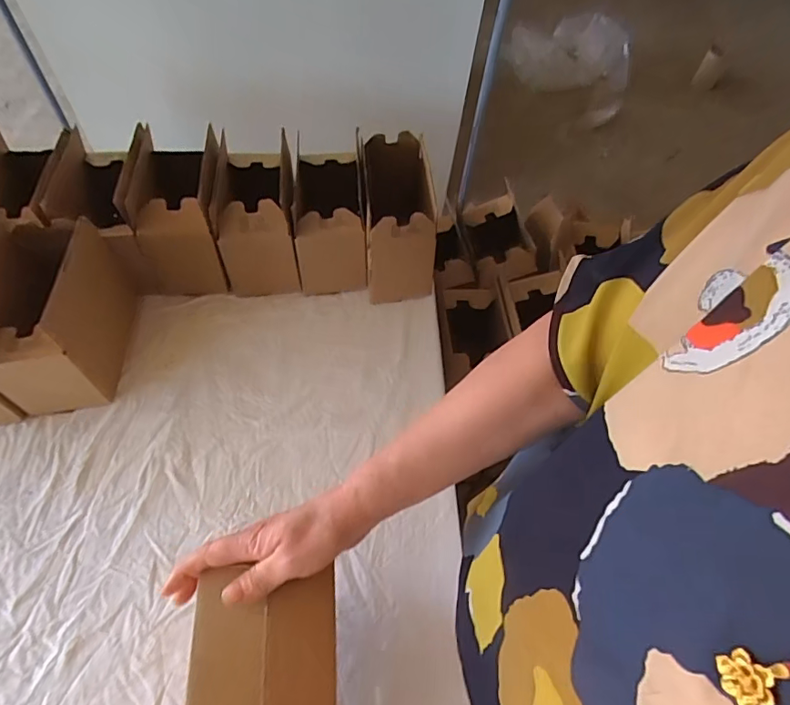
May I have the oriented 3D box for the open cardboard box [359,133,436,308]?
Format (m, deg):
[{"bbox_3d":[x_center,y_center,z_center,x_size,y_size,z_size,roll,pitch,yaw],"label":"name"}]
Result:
[{"bbox_3d":[0.005,-0.213,0.844,0.119,0.192,0.200,-3,55,-7],"label":"open cardboard box"}]

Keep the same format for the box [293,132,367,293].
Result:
[{"bbox_3d":[-0.109,-0.211,0.856,0.106,0.149,0.173,-3,55,-7],"label":"box"}]

